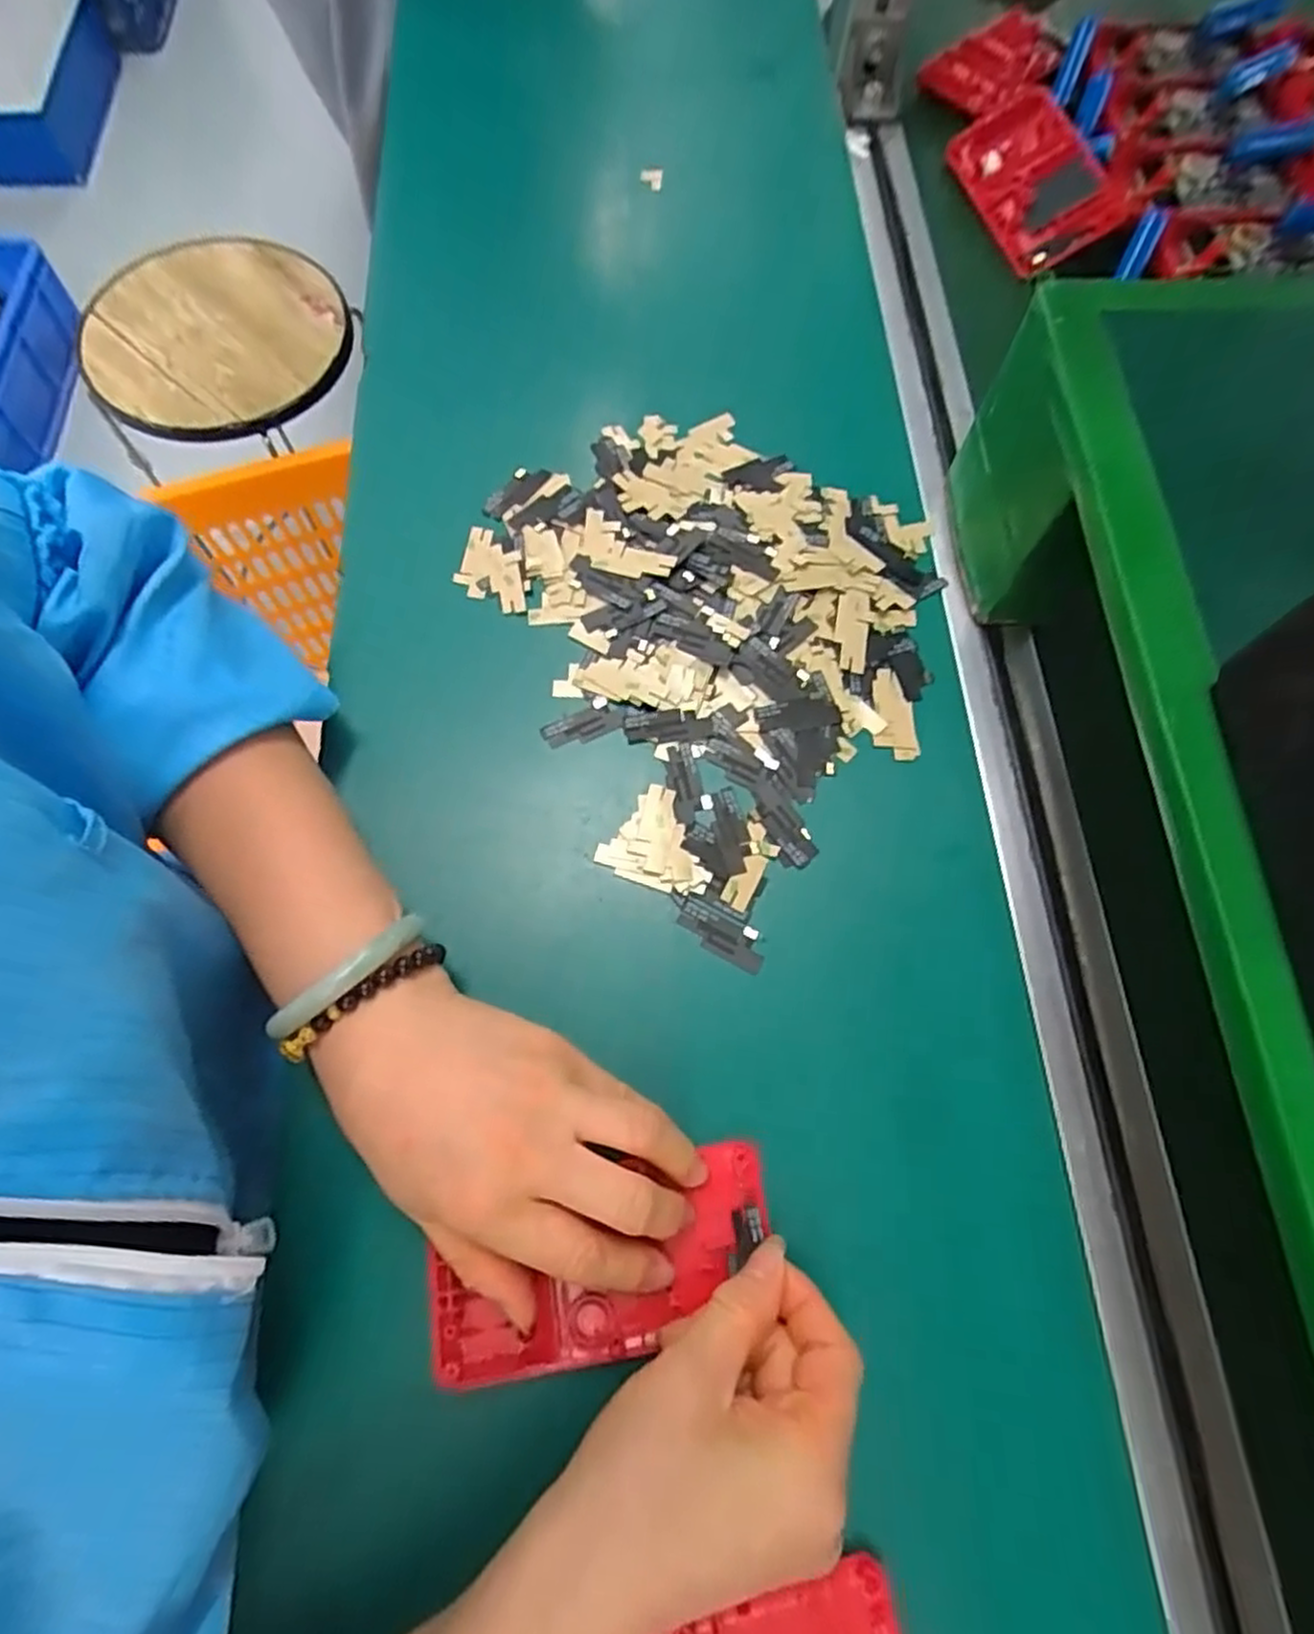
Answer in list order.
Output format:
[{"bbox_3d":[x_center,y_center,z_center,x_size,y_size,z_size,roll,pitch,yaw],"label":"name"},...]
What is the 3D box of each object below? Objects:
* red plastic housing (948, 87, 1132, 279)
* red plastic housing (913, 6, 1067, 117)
[{"bbox_3d":[0.236,-0.396,0.469,0.067,0.025,0.117,-25,75,22],"label":"red plastic housing"},{"bbox_3d":[0.233,-0.524,0.526,0.103,0.017,0.059,-41,75,-14],"label":"red plastic housing"}]

